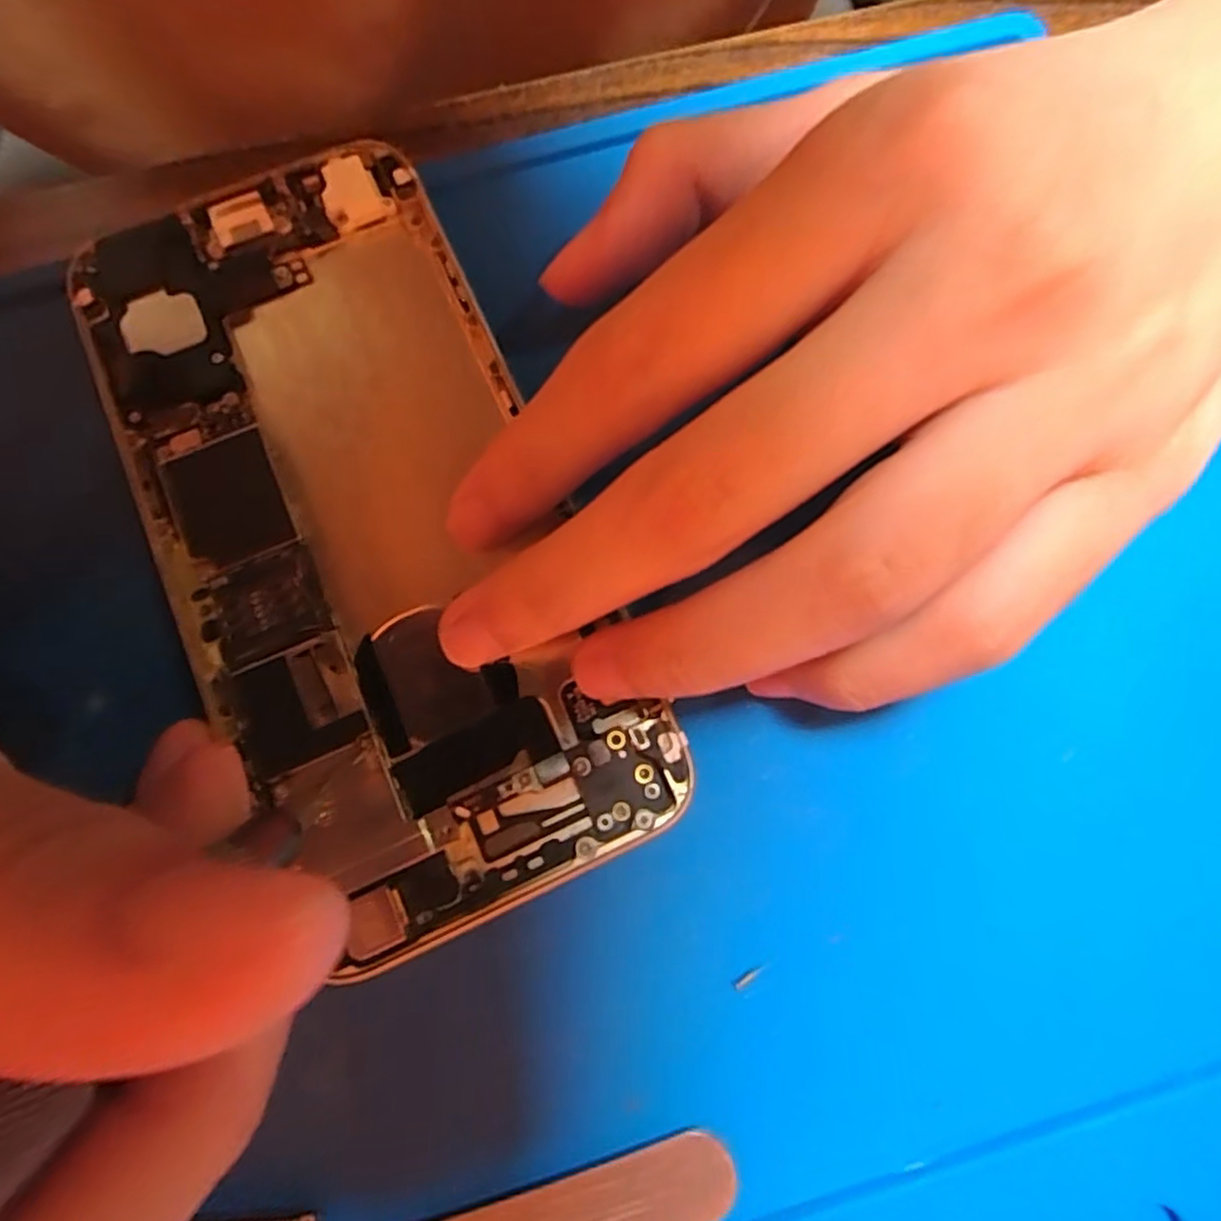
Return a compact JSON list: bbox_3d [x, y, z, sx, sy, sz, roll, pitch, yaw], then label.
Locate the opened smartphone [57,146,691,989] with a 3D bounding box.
[{"bbox_3d":[-0.043,-0.016,0.117,0.065,0.006,0.136,-24,80,-5],"label":"opened smartphone"}]

